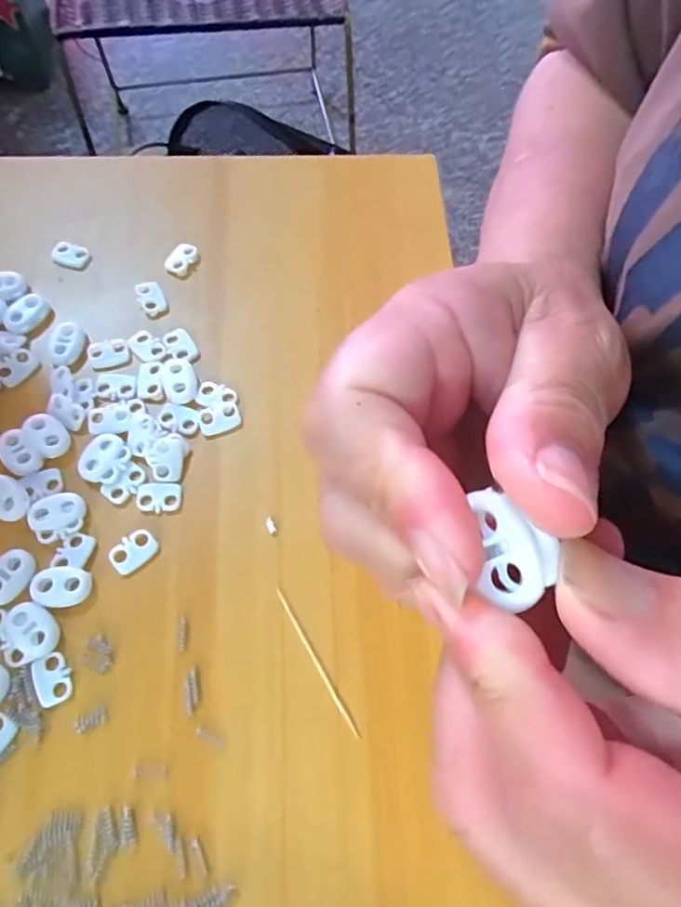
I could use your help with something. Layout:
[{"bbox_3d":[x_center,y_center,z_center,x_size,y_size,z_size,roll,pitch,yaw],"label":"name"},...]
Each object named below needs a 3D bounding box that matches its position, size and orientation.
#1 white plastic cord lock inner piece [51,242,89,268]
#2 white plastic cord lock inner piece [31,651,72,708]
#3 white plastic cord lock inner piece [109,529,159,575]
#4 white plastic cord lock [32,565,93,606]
[{"bbox_3d":[-0.138,-0.102,0.298,0.018,0.005,0.011,21,67,7],"label":"white plastic cord lock inner piece"},{"bbox_3d":[-0.107,0.083,0.215,0.013,0.004,0.018,-23,69,-12],"label":"white plastic cord lock inner piece"},{"bbox_3d":[-0.083,0.039,0.236,0.019,0.004,0.013,-37,73,-17],"label":"white plastic cord lock inner piece"},{"bbox_3d":[-0.109,0.052,0.227,0.021,0.004,0.015,1,66,-2],"label":"white plastic cord lock"}]

